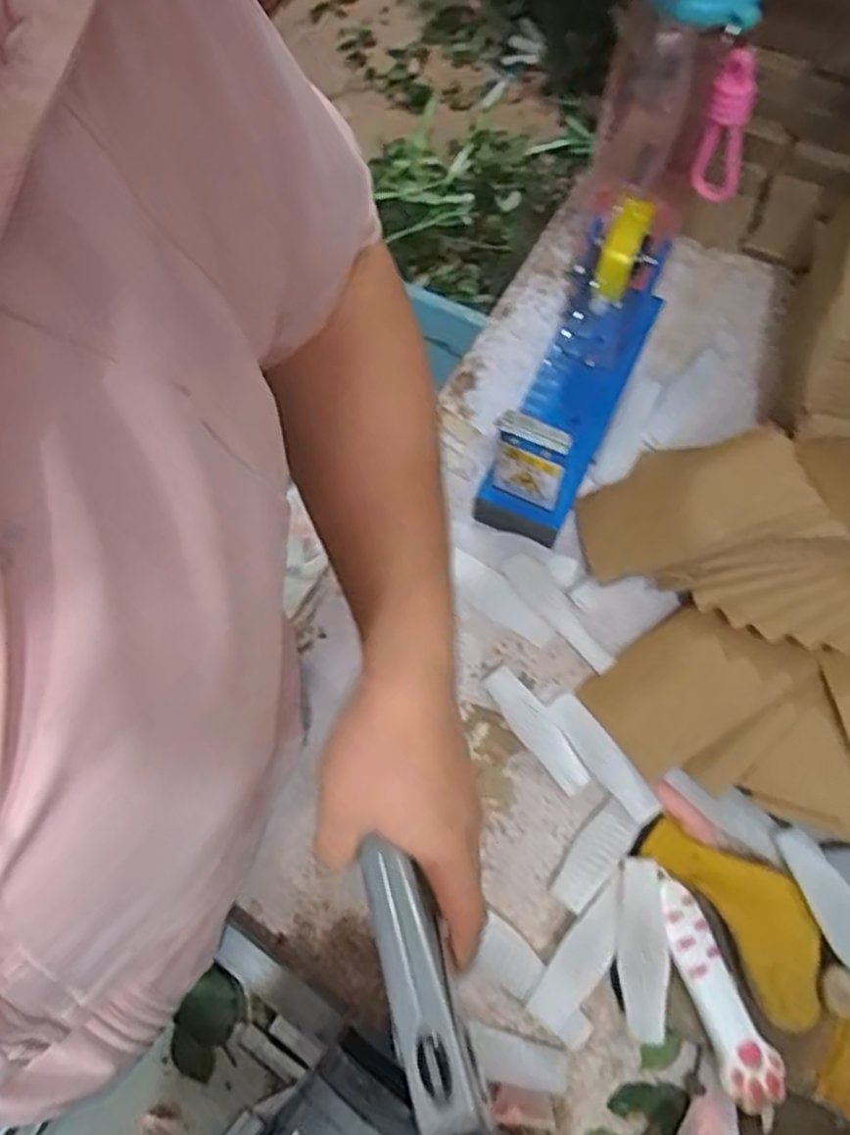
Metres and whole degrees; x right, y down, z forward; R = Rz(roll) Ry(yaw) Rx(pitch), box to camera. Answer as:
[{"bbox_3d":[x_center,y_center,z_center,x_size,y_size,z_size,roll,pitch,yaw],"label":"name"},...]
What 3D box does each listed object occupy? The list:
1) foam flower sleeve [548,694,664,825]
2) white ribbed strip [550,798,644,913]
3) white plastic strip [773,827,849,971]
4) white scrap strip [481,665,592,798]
[{"bbox_3d":[0.106,0.113,0.468,0.023,0.012,0.085,-36,72,-11],"label":"foam flower sleeve"},{"bbox_3d":[0.097,0.164,0.446,0.025,0.011,0.063,40,76,16],"label":"white ribbed strip"},{"bbox_3d":[0.214,0.177,0.404,0.026,0.008,0.088,-20,48,-5],"label":"white plastic strip"},{"bbox_3d":[0.068,0.100,0.479,0.023,0.014,0.084,-34,71,-10],"label":"white scrap strip"}]

